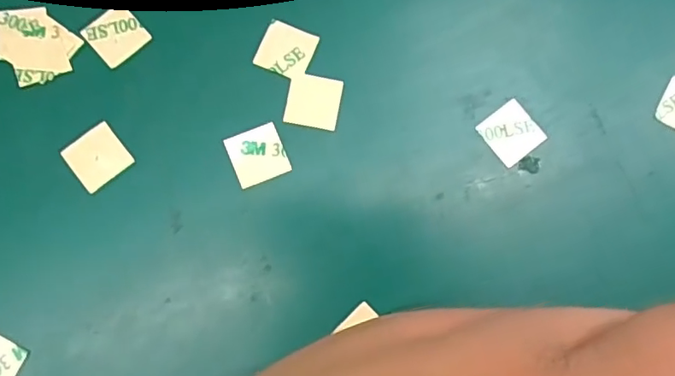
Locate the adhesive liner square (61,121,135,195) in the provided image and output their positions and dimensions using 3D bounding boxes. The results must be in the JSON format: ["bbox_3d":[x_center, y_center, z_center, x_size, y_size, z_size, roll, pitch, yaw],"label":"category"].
[{"bbox_3d":[-0.068,-0.009,0.157,0.015,0.004,0.015,-38,83,-7],"label":"adhesive liner square"}]

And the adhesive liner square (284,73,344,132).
[{"bbox_3d":[-0.007,-0.025,0.163,0.015,0.004,0.016,11,80,0],"label":"adhesive liner square"}]

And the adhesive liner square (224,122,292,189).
[{"bbox_3d":[-0.023,-0.009,0.159,0.015,0.004,0.015,-22,83,-8],"label":"adhesive liner square"}]

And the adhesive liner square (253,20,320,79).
[{"bbox_3d":[-0.015,-0.041,0.165,0.015,0.004,0.015,22,80,1],"label":"adhesive liner square"}]

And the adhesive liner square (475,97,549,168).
[{"bbox_3d":[0.051,-0.016,0.162,0.015,0.004,0.016,-37,82,-6],"label":"adhesive liner square"}]

